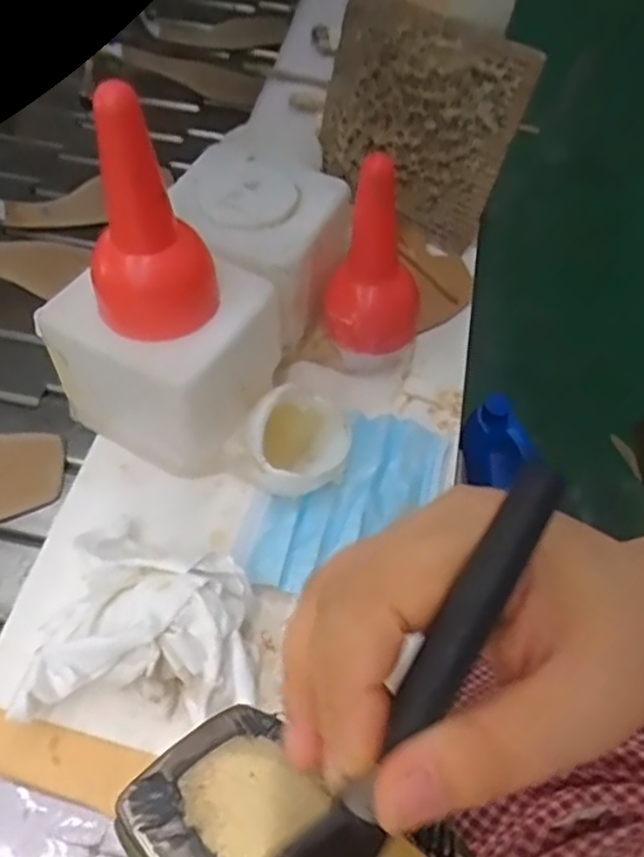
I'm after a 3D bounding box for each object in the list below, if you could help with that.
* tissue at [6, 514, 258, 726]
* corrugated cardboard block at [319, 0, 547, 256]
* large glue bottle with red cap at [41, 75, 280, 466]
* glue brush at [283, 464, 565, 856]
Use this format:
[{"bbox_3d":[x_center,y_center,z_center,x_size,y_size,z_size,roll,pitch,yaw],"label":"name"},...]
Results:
[{"bbox_3d":[-0.098,0.103,0.396,0.124,0.055,0.121,3,55,-1],"label":"tissue"},{"bbox_3d":[0.075,-0.257,0.574,0.166,0.156,0.011,32,41,16],"label":"corrugated cardboard block"},{"bbox_3d":[-0.097,-0.078,0.412,0.114,0.233,0.103,28,58,16],"label":"large glue bottle with red cap"},{"bbox_3d":[0.023,0.071,0.172,0.018,0.016,0.136,31,101,17],"label":"glue brush"}]

